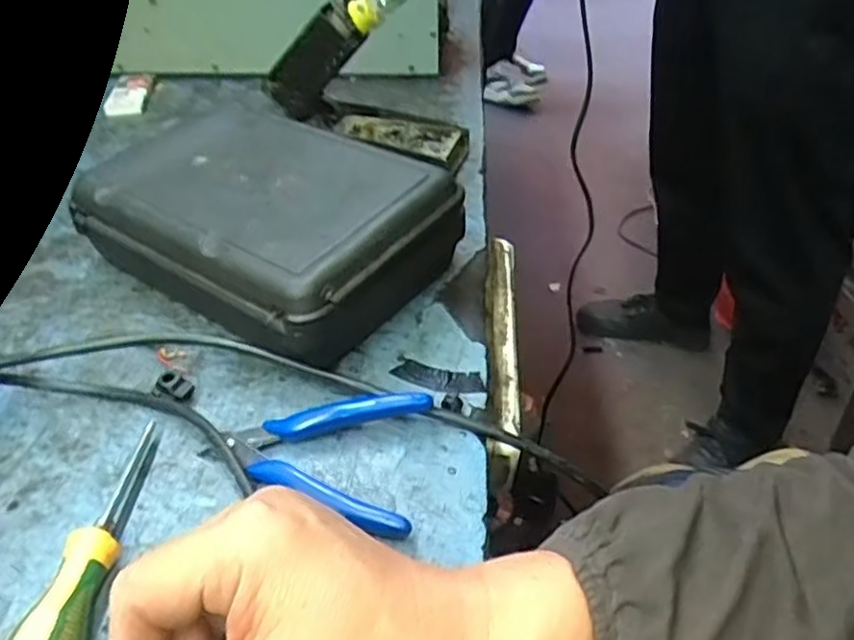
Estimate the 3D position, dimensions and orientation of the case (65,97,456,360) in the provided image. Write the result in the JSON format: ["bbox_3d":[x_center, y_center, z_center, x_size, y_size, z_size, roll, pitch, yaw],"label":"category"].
[{"bbox_3d":[-0.108,-0.066,0.481,0.224,0.076,0.156,26,47,28],"label":"case"}]

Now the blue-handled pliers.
[{"bbox_3d":[-0.050,0.062,0.373,0.119,0.022,0.077,17,44,20],"label":"blue-handled pliers"}]

